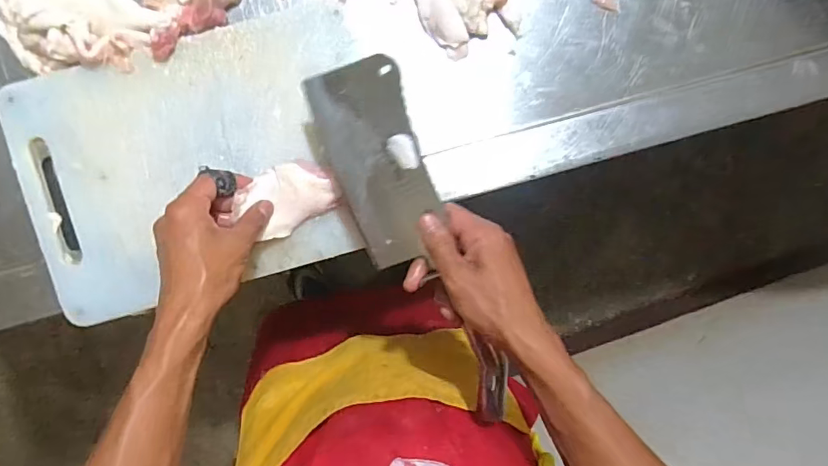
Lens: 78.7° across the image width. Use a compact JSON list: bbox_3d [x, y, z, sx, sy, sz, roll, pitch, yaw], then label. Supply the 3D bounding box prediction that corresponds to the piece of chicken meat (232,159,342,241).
[{"bbox_3d":[-0.117,-0.035,0.475,0.083,0.020,0.059,-33,98,0],"label":"piece of chicken meat"}]

